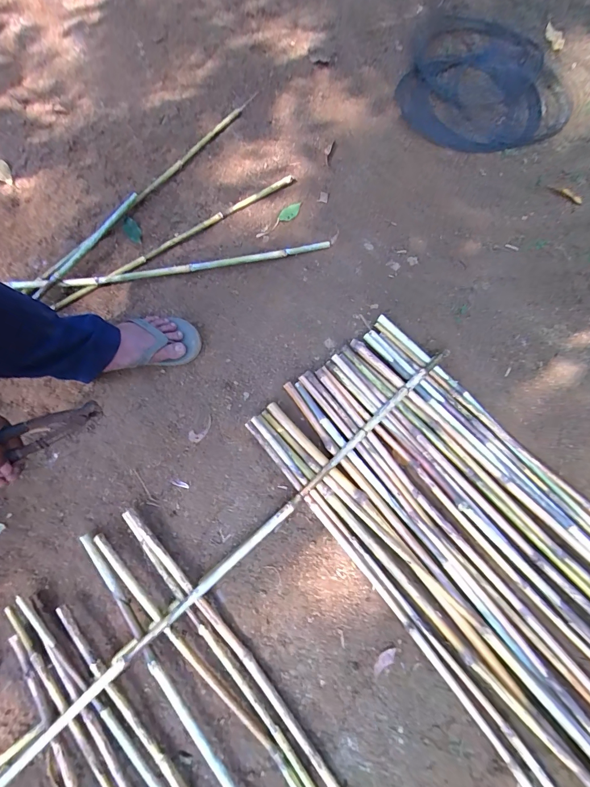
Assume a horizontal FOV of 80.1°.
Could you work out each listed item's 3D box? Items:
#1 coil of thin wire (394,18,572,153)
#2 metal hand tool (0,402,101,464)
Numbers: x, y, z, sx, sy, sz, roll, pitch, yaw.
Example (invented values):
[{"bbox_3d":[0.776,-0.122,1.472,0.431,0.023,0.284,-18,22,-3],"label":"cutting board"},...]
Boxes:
[{"bbox_3d":[0.506,-0.814,0.910,0.401,0.061,0.425,0,76,-1],"label":"coil of thin wire"},{"bbox_3d":[-0.354,0.065,0.430,0.215,0.033,0.032,-30,78,-29],"label":"metal hand tool"}]

